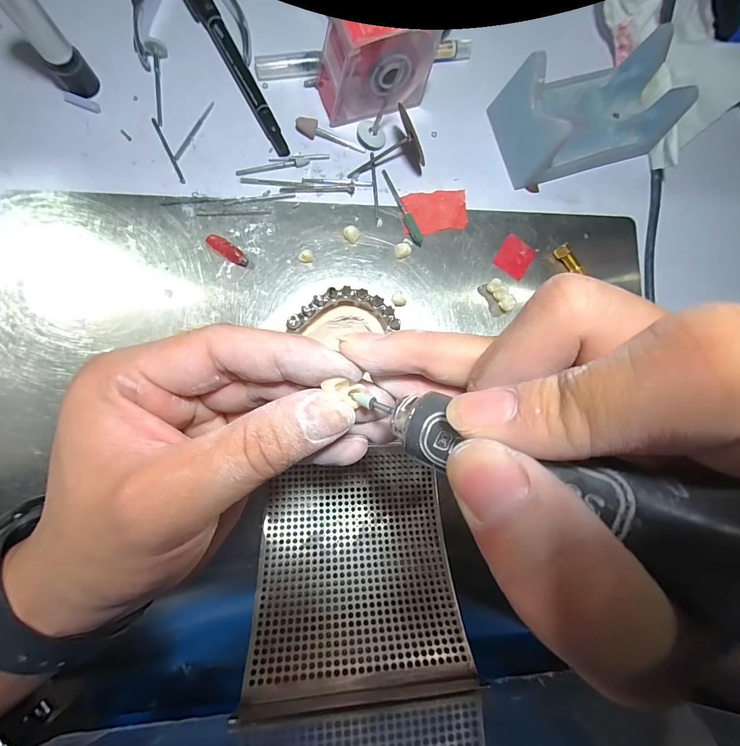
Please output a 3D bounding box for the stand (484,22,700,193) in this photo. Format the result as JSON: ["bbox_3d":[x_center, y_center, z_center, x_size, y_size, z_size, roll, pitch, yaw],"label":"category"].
[{"bbox_3d":[0.140,-0.170,0.220,0.104,0.040,0.060,-19,88,-7],"label":"stand"}]

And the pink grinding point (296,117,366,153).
[{"bbox_3d":[-0.024,-0.151,0.218,0.044,0.008,0.008,14,84,-5],"label":"pink grinding point"}]

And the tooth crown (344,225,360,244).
[{"bbox_3d":[-0.011,-0.086,0.215,0.010,0.007,0.008,9,85,-6],"label":"tooth crown"}]

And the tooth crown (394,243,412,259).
[{"bbox_3d":[0.021,-0.077,0.217,0.010,0.006,0.009,-12,87,-7],"label":"tooth crown"}]

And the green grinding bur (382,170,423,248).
[{"bbox_3d":[0.020,-0.106,0.220,0.007,0.006,0.054,-27,89,-8],"label":"green grinding bur"}]

